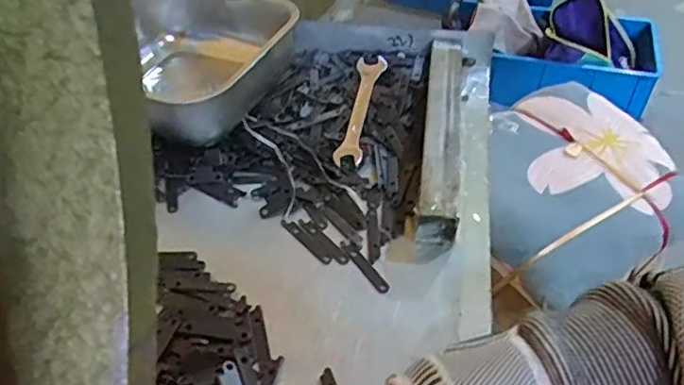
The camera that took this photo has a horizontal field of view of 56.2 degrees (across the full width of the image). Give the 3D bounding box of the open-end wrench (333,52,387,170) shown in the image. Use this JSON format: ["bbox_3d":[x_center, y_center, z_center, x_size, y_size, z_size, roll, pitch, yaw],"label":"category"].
[{"bbox_3d":[0.018,-0.079,0.584,0.027,0.011,0.145,7,46,7],"label":"open-end wrench"}]

